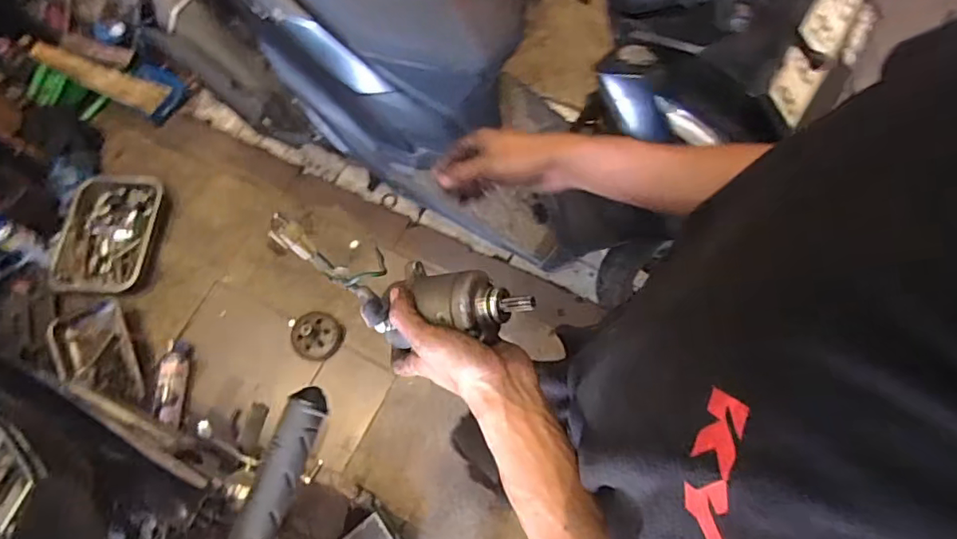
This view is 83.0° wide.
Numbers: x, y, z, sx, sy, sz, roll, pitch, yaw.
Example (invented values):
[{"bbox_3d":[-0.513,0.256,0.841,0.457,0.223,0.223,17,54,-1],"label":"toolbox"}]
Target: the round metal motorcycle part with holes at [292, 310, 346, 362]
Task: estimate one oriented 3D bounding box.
[{"bbox_3d":[-0.454,0.185,1.510,0.139,0.043,0.131,0,70,0],"label":"round metal motorcycle part with holes"}]

